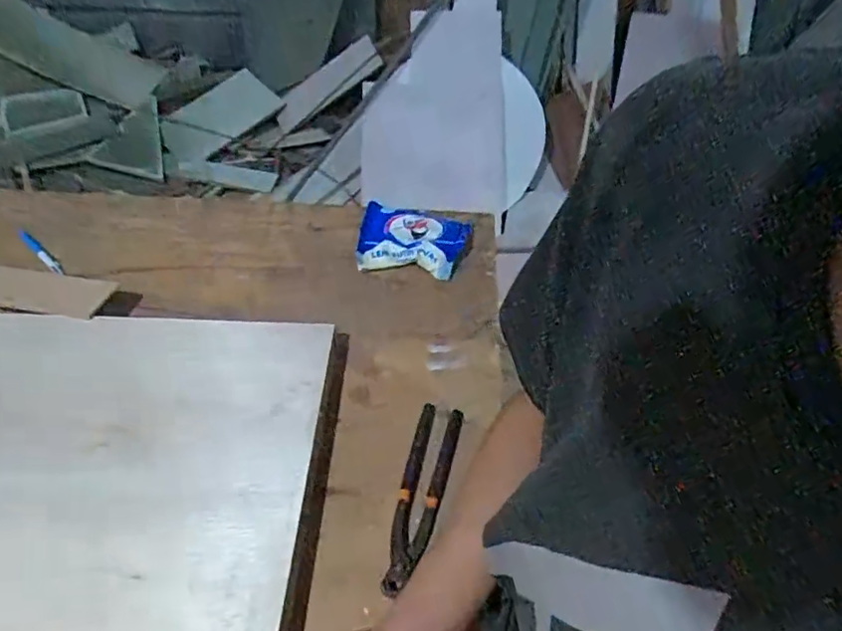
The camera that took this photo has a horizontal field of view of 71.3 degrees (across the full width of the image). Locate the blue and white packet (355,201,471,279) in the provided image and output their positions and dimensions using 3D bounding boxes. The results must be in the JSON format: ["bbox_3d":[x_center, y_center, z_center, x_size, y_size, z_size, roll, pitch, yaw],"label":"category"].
[{"bbox_3d":[-0.011,-0.120,0.902,0.161,0.032,0.128,5,48,4],"label":"blue and white packet"}]

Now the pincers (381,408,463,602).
[{"bbox_3d":[-0.001,0.189,0.638,0.049,0.018,0.223,13,49,11],"label":"pincers"}]

